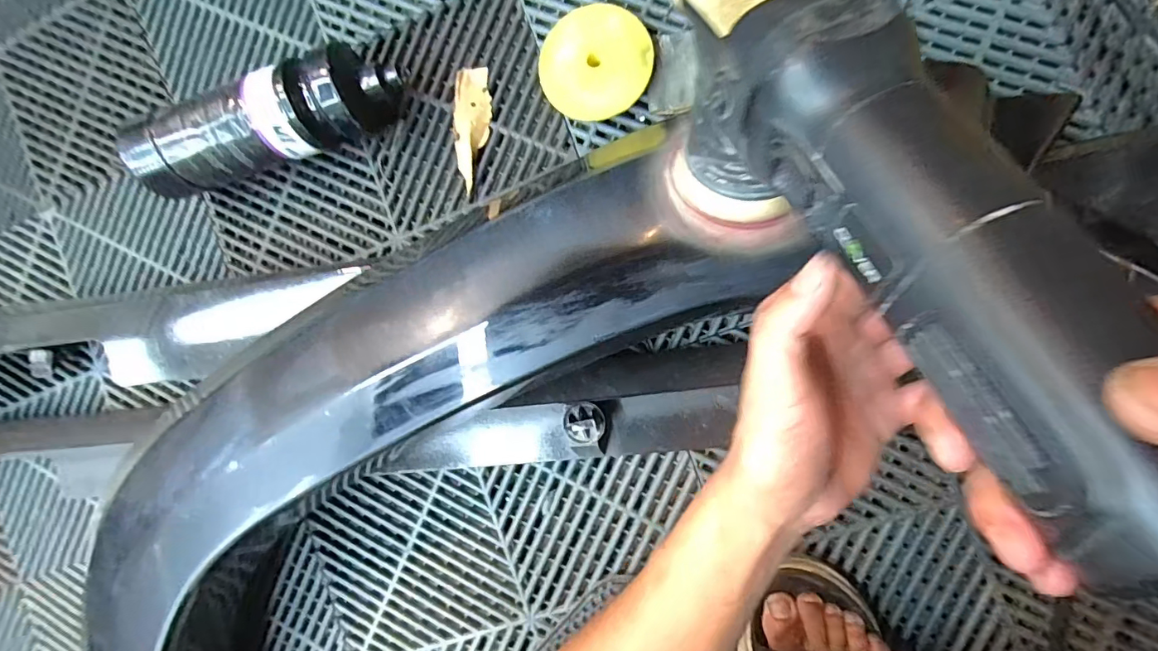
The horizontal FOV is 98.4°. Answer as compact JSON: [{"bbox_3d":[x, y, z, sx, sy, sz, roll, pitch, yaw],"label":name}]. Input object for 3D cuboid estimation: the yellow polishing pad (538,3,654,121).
[{"bbox_3d":[0.015,-0.236,0.459,0.098,0.032,0.094,26,95,9],"label":"yellow polishing pad"}]

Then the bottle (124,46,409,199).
[{"bbox_3d":[-0.300,-0.193,0.484,0.269,0.087,0.081,-17,89,10],"label":"bottle"}]

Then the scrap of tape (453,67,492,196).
[{"bbox_3d":[-0.105,-0.193,0.490,0.035,0.012,0.117,2,91,10],"label":"scrap of tape"}]

